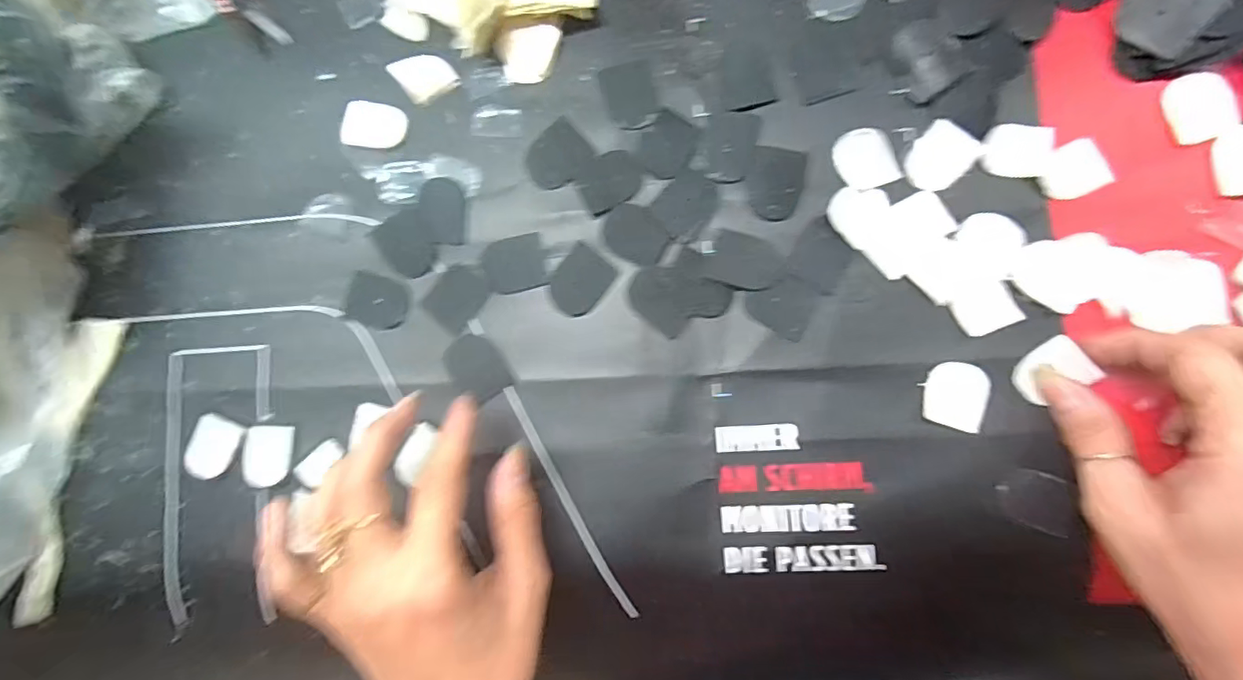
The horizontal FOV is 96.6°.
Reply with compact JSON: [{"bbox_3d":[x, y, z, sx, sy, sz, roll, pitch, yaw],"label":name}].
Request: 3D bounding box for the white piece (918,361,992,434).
[{"bbox_3d":[0.154,0.025,0.252,0.027,0.004,0.030,18,88,7],"label":"white piece"}]

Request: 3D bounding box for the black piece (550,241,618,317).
[{"bbox_3d":[-0.021,-0.030,0.279,0.026,0.004,0.033,40,91,7],"label":"black piece"}]

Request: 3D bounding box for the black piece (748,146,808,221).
[{"bbox_3d":[0.076,-0.077,0.271,0.026,0.004,0.036,10,87,7],"label":"black piece"}]

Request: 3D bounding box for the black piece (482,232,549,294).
[{"bbox_3d":[-0.055,-0.039,0.282,0.031,0.004,0.028,-12,85,6],"label":"black piece"}]

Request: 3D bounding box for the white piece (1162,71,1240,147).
[{"bbox_3d":[0.263,-0.106,0.251,0.028,0.006,0.031,-20,84,5],"label":"white piece"}]

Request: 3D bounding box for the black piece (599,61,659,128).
[{"bbox_3d":[0.004,-0.125,0.280,0.025,0.004,0.034,-11,85,6],"label":"black piece"}]

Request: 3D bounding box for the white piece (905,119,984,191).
[{"bbox_3d":[0.151,-0.086,0.260,0.027,0.004,0.029,37,91,8],"label":"white piece"}]

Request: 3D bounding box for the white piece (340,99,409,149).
[{"bbox_3d":[-0.132,-0.115,0.295,0.032,0.007,0.025,11,88,7],"label":"white piece"}]

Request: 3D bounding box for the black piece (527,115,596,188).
[{"bbox_3d":[-0.033,-0.094,0.282,0.032,0.004,0.029,-39,83,3],"label":"black piece"}]

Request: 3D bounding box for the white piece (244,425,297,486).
[{"bbox_3d":[-0.186,0.061,0.289,0.025,0.005,0.030,1,86,7],"label":"white piece"}]

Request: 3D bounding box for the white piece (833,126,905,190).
[{"bbox_3d":[0.117,-0.087,0.265,0.026,0.004,0.029,-26,84,4],"label":"white piece"}]

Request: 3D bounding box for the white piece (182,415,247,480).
[{"bbox_3d":[-0.217,0.057,0.292,0.026,0.004,0.033,26,89,8],"label":"white piece"}]

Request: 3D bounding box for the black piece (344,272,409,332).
[{"bbox_3d":[-0.129,-0.020,0.291,0.033,0.004,0.027,15,88,7],"label":"black piece"}]

